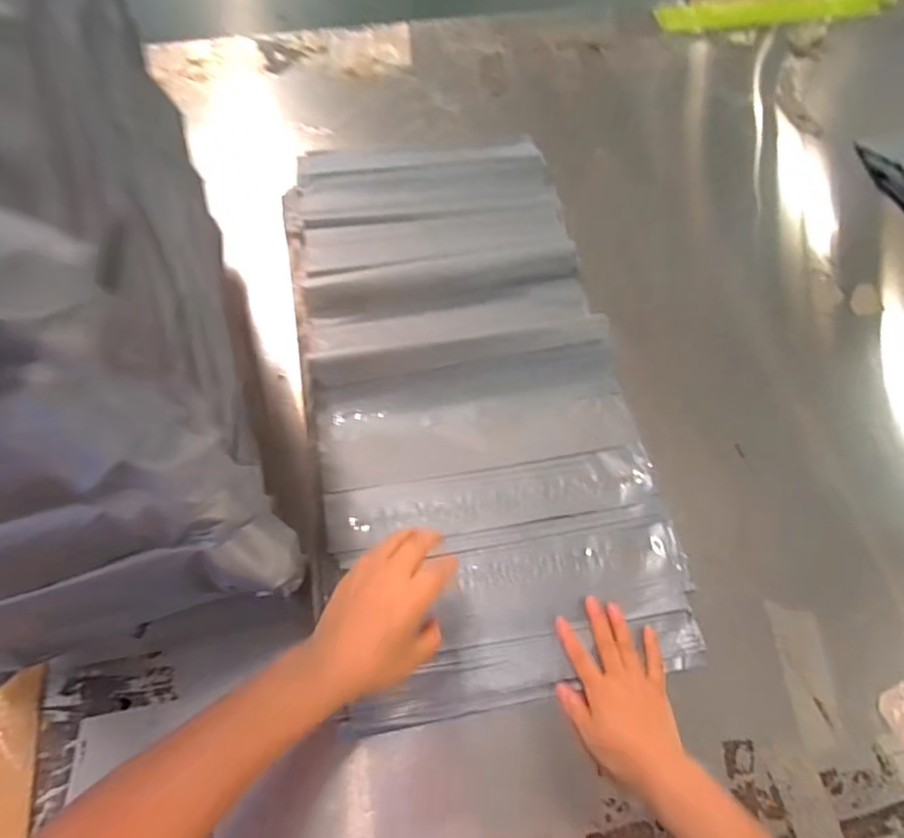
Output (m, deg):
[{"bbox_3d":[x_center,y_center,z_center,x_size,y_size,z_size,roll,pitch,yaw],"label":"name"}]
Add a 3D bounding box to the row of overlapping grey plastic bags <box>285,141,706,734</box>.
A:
[{"bbox_3d":[0.011,-0.077,0.675,0.359,0.051,0.740,-10,66,-7],"label":"row of overlapping grey plastic bags"}]

